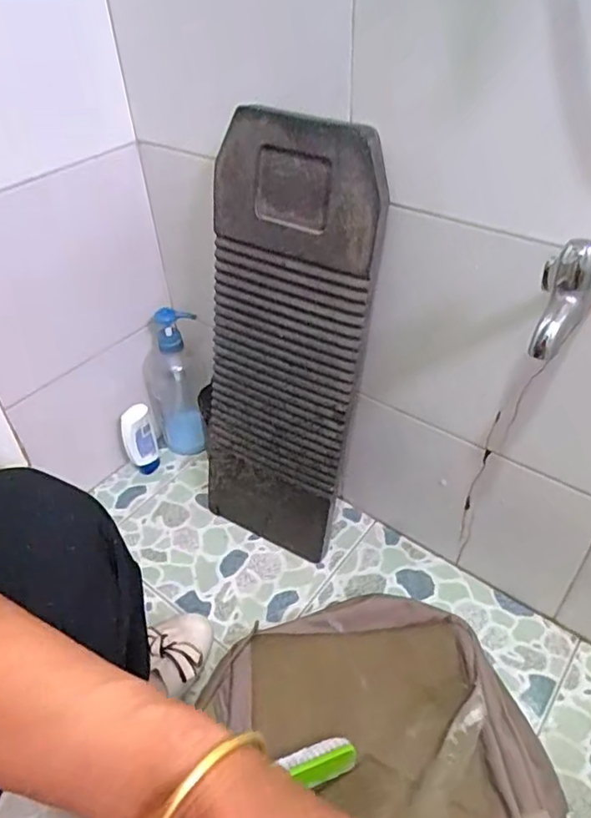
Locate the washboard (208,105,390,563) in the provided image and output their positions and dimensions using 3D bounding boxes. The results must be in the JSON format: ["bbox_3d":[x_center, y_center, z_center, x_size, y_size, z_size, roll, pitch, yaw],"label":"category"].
[{"bbox_3d":[-0.021,-0.047,0.701,0.198,0.545,0.022,22,37,24],"label":"washboard"}]

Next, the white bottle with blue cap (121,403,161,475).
[{"bbox_3d":[-0.237,0.056,0.905,0.047,0.132,0.033,-16,43,-15],"label":"white bottle with blue cap"}]

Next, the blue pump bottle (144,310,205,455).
[{"bbox_3d":[-0.186,-0.037,0.916,0.084,0.252,0.061,-16,43,-15],"label":"blue pump bottle"}]

